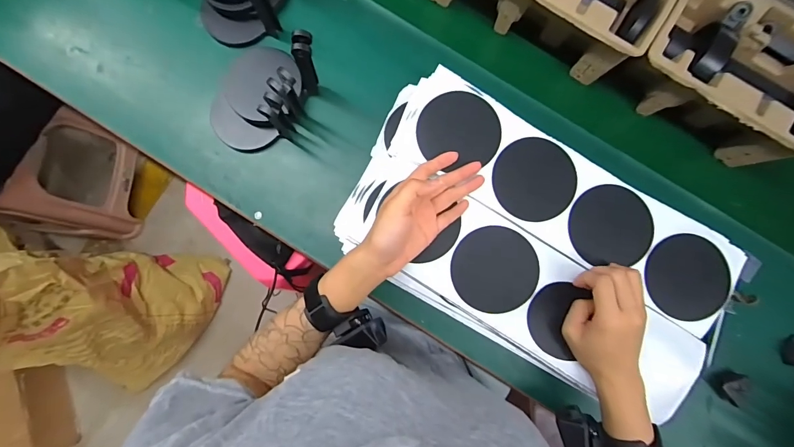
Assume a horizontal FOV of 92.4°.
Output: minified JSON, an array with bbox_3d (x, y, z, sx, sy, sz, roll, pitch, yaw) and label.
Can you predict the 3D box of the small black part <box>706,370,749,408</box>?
[{"bbox_3d":[0.423,0.207,0.486,0.052,0.013,0.038,28,82,-5],"label":"small black part"}]

